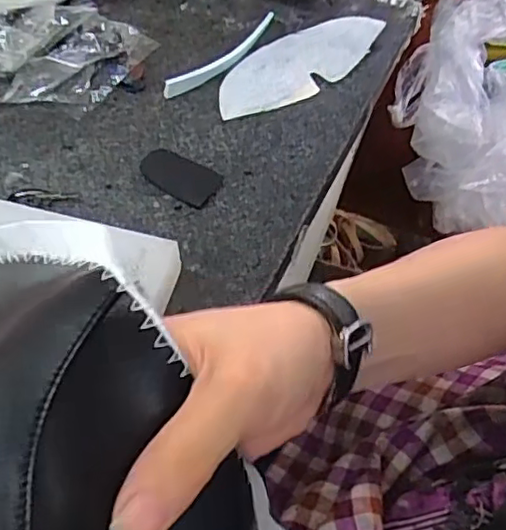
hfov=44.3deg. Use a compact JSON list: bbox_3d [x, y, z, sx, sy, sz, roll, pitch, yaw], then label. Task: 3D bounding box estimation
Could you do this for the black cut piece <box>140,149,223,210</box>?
[{"bbox_3d":[-0.045,-0.055,0.379,0.051,0.004,0.029,30,62,14],"label":"black cut piece"}]

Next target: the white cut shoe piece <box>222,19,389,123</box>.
[{"bbox_3d":[0.033,-0.141,0.428,0.141,0.005,0.053,-32,66,-20],"label":"white cut shoe piece"}]

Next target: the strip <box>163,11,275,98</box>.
[{"bbox_3d":[-0.017,-0.147,0.427,0.015,0.012,0.110,38,64,18],"label":"strip"}]

